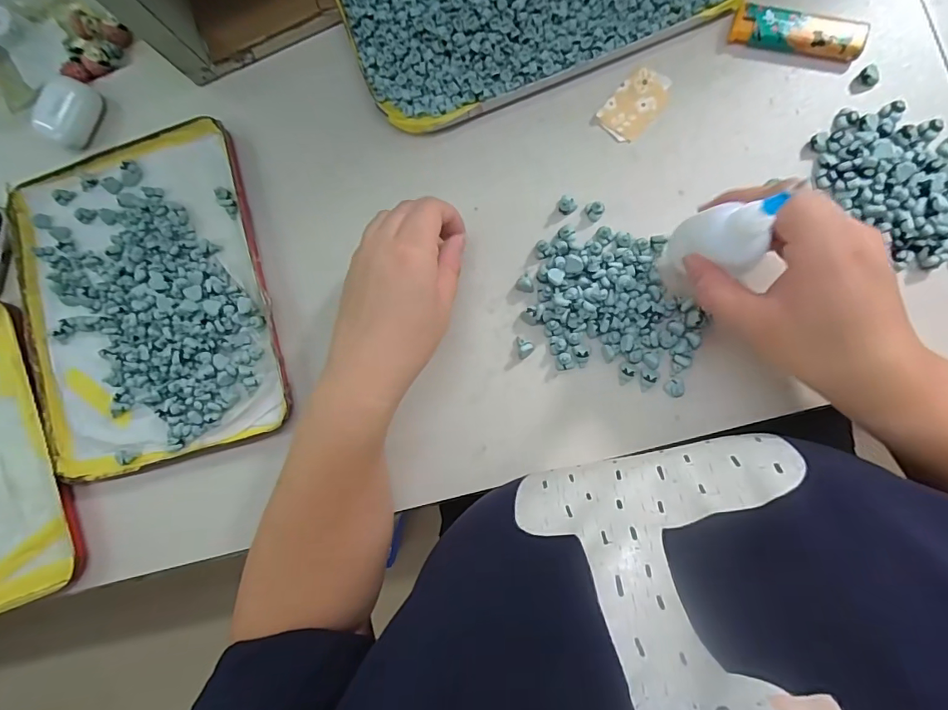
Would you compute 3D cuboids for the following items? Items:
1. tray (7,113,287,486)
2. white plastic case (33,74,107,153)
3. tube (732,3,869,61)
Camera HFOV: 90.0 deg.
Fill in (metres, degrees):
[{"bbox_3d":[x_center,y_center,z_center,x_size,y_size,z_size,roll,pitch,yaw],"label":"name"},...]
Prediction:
[{"bbox_3d":[-0.259,-0.042,0.362,0.203,0.018,0.245,-16,86,8],"label":"tray"},{"bbox_3d":[-0.330,-0.197,0.384,0.041,0.020,0.053,20,91,9],"label":"white plastic case"},{"bbox_3d":[0.208,-0.207,0.305,0.078,0.010,0.025,17,91,9],"label":"tube"}]

